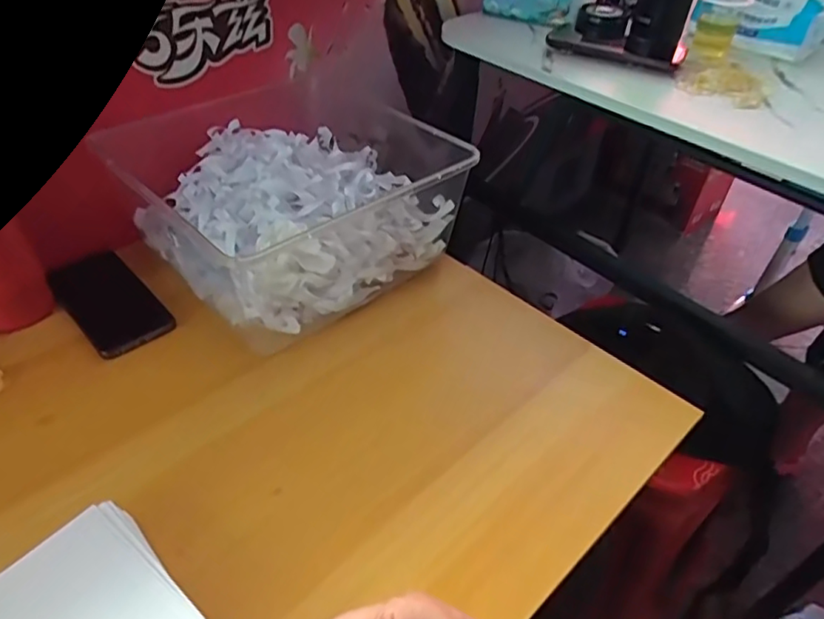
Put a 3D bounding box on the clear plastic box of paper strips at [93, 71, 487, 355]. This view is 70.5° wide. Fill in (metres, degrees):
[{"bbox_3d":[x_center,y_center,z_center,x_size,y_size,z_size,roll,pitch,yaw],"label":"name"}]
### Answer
[{"bbox_3d":[-0.132,-0.124,0.635,0.305,0.124,0.293,-27,50,-30],"label":"clear plastic box of paper strips"}]

